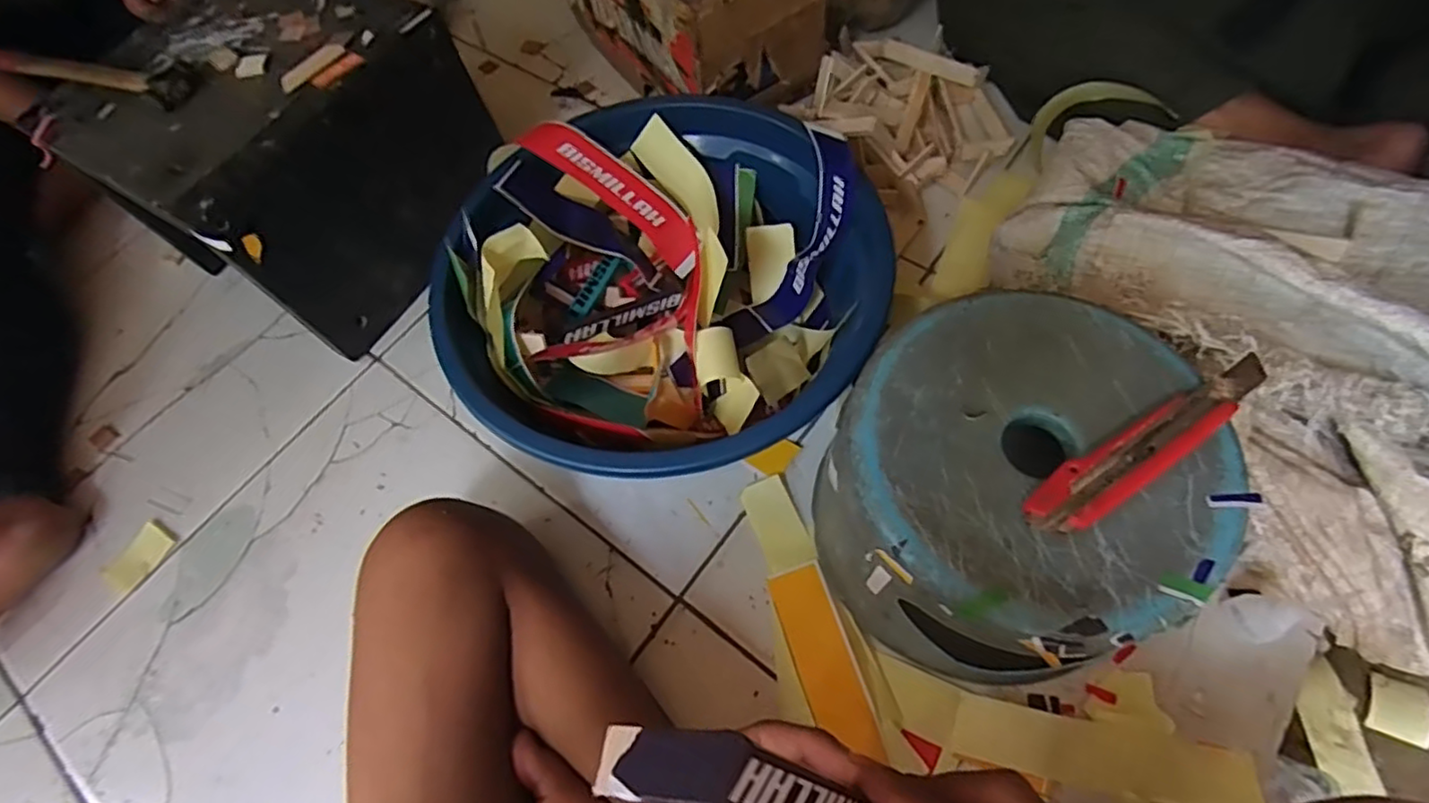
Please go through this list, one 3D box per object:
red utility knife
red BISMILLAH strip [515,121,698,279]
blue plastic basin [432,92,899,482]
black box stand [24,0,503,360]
[{"bbox_3d":[0.256,0.027,0.387,0.166,0.020,0.034,-30,64,-9],"label":"red utility knife"},{"bbox_3d":[-0.088,-0.193,0.603,0.192,0.035,0.043,38,69,-9],"label":"red BISMILLAH strip"},{"bbox_3d":[-0.045,-0.090,0.558,0.338,0.124,0.338,0,66,0],"label":"blue plastic basin"},{"bbox_3d":[-0.401,-0.241,0.663,0.264,0.209,0.277,27,69,18],"label":"black box stand"}]

